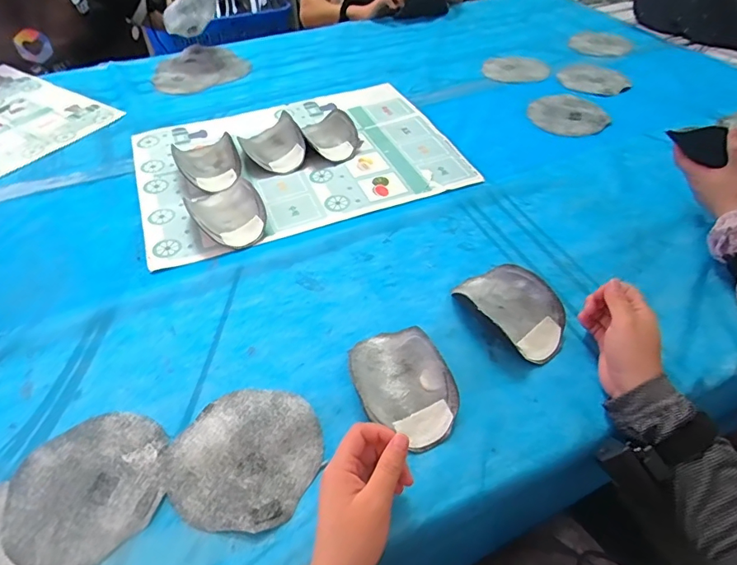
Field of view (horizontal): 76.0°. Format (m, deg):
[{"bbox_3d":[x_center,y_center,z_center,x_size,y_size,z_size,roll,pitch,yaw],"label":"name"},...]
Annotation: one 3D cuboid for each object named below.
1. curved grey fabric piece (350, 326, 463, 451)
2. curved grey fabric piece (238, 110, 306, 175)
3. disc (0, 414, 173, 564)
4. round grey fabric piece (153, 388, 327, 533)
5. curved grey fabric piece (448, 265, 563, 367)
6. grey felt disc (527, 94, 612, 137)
[{"bbox_3d":[0.031,0.102,0.501,0.093,0.043,0.142,-20,50,-16],"label":"curved grey fabric piece"},{"bbox_3d":[-0.167,-0.240,0.816,0.097,0.052,0.115,-22,50,-17],"label":"curved grey fabric piece"},{"bbox_3d":[-0.268,0.194,0.453,0.146,0.004,0.137,-1,47,1],"label":"disc"},{"bbox_3d":[-0.123,0.169,0.465,0.147,0.011,0.134,-1,47,1],"label":"round grey fabric piece"},{"bbox_3d":[0.173,0.025,0.571,0.139,0.037,0.083,34,57,29],"label":"curved grey fabric piece"},{"bbox_3d":[0.390,-0.336,0.938,0.147,0.012,0.163,-6,48,-5],"label":"grey felt disc"}]

